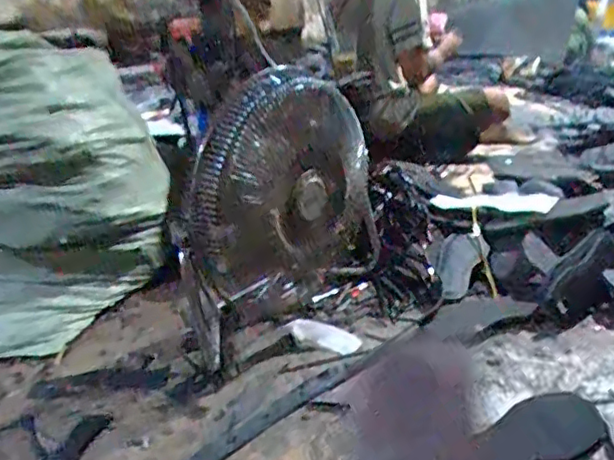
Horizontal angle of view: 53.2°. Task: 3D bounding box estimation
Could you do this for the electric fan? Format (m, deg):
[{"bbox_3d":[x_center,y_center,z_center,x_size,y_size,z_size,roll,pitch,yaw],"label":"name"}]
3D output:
[{"bbox_3d":[-0.061,-0.052,1.095,0.380,0.433,0.141,-22,33,-33],"label":"electric fan"}]

